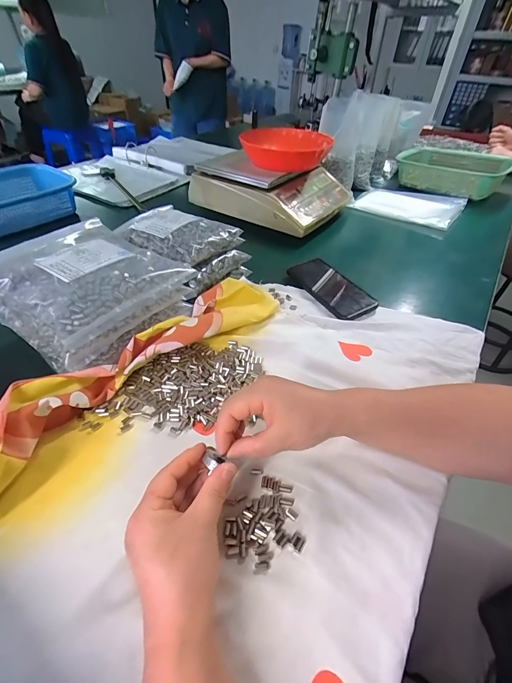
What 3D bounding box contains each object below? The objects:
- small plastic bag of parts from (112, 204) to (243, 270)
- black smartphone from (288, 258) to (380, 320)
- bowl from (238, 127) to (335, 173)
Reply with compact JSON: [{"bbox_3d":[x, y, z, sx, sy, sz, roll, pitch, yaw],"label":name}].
[{"bbox_3d":[-0.131,-0.173,0.522,0.169,0.045,0.130,21,47,19],"label":"small plastic bag of parts"},{"bbox_3d":[0.130,-0.093,0.552,0.081,0.016,0.157,-21,48,-23],"label":"black smartphone"},{"bbox_3d":[0.078,-0.444,0.746,0.179,0.059,0.179,14,45,12],"label":"bowl"}]

